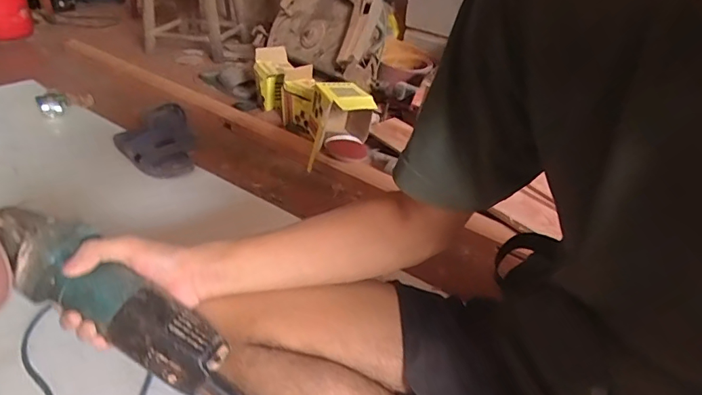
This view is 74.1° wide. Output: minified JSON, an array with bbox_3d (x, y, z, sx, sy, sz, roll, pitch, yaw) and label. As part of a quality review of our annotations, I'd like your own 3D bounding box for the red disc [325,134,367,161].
[{"bbox_3d":[-0.012,-0.124,1.129,0.094,0.016,0.106,0,31,-6],"label":"red disc"}]

